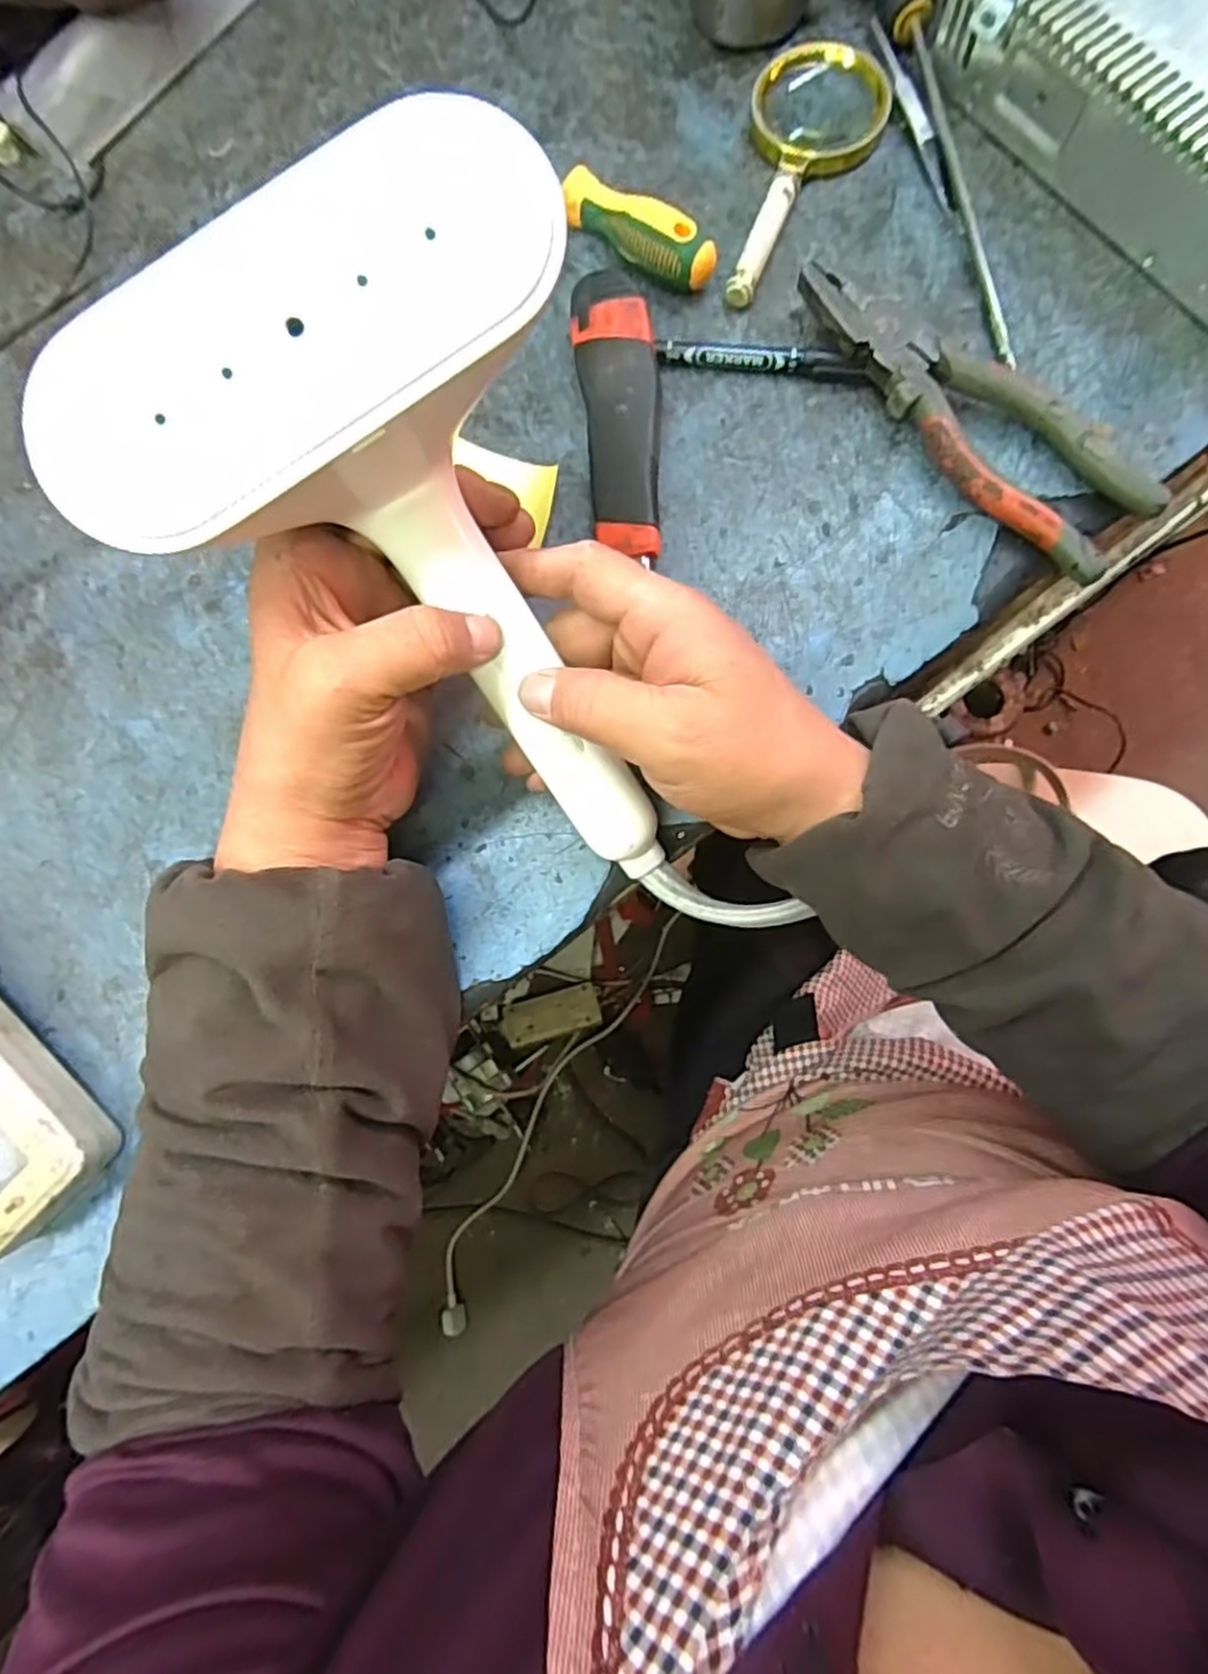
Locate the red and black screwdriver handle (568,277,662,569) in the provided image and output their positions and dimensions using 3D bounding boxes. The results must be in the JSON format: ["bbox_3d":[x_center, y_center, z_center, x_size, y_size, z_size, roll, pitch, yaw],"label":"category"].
[{"bbox_3d":[0.009,-0.201,0.357,0.037,0.027,0.141,-7,82,4],"label":"red and black screwdriver handle"}]

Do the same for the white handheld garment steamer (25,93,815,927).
[{"bbox_3d":[-0.034,-0.060,0.283,0.157,0.056,0.304,-34,125,0],"label":"white handheld garment steamer"}]

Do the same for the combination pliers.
[{"bbox_3d":[0.162,-0.194,0.342,0.187,0.025,0.052,41,87,9],"label":"combination pliers"}]

